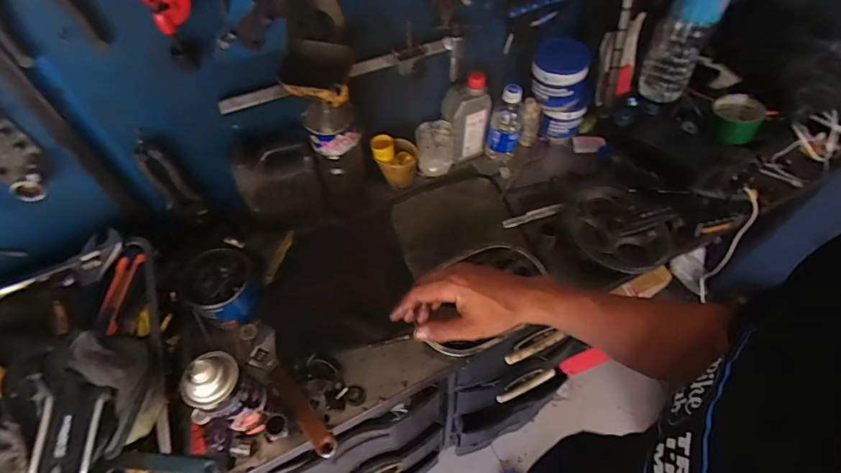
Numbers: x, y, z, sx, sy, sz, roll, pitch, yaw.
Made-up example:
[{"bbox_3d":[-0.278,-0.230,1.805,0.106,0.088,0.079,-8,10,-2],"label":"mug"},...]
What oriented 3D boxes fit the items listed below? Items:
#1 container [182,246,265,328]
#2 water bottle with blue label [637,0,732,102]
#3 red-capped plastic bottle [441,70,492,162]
[{"bbox_3d":[-0.299,0.077,0.670,0.098,0.083,0.096,-1,55,1],"label":"container"},{"bbox_3d":[0.495,-0.384,0.808,0.096,0.266,0.101,27,59,18],"label":"water bottle with blue label"},{"bbox_3d":[0.087,-0.225,0.832,0.076,0.178,0.053,-22,57,-13],"label":"red-capped plastic bottle"}]

